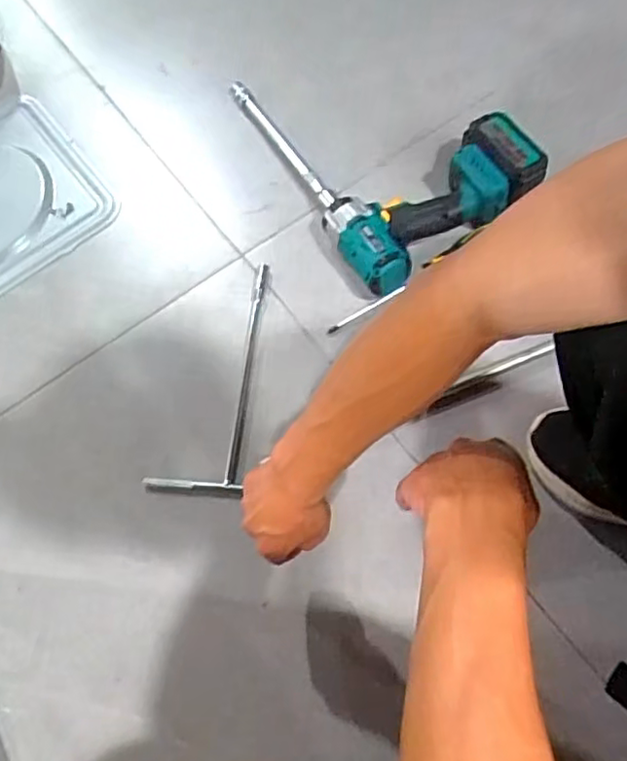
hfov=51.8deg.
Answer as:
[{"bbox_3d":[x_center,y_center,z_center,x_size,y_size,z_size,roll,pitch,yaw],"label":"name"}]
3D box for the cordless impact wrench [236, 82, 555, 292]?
[{"bbox_3d":[0.086,-0.312,0.825,0.257,0.081,0.386,-26,68,-8],"label":"cordless impact wrench"}]

